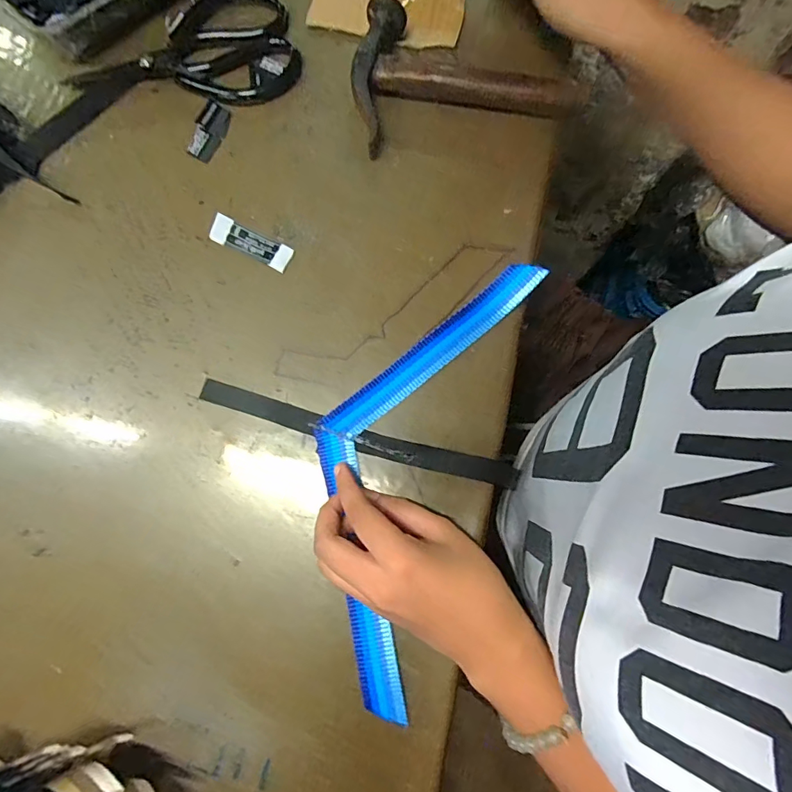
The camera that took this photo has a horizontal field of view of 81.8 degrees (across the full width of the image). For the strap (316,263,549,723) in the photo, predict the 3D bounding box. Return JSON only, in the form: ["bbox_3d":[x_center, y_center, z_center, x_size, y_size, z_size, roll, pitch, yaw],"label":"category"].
[{"bbox_3d":[0.001,0.039,0.310,0.110,0.017,0.308,18,79,3],"label":"strap"}]

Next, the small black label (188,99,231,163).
[{"bbox_3d":[-0.149,-0.211,0.363,0.024,0.004,0.048,21,79,4],"label":"small black label"}]

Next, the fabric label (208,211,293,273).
[{"bbox_3d":[-0.108,-0.115,0.344,0.062,0.010,0.021,25,79,4],"label":"fabric label"}]

